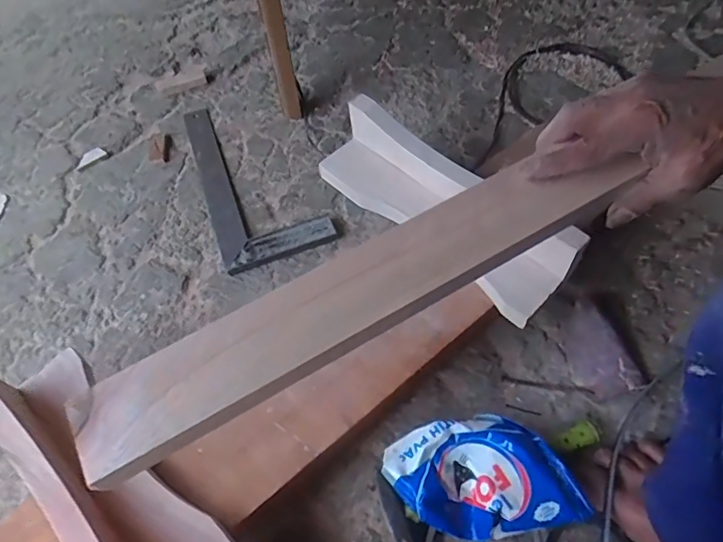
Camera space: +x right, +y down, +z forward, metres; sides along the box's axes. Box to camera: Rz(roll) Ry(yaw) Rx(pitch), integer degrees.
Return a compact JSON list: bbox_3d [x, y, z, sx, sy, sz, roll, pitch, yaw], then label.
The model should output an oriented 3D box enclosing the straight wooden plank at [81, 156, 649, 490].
[{"bbox_3d":[0.007,0.010,0.360,0.408,0.023,0.059,-28,60,-11],"label":"straight wooden plank"}]

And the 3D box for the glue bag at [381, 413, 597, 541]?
[{"bbox_3d":[0.117,0.206,0.521,0.177,0.051,0.112,-9,58,-2],"label":"glue bag"}]

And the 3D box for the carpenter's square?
[{"bbox_3d":[-0.164,-0.152,0.791,0.154,0.015,0.338,-19,59,-9],"label":"carpenter's square"}]

